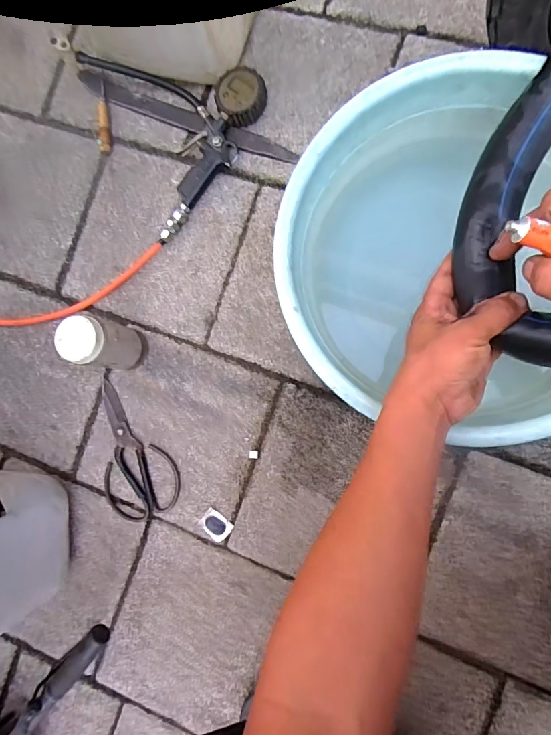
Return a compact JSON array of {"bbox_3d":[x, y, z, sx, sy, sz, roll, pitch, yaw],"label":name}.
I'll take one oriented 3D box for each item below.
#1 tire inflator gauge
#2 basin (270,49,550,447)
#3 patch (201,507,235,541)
[{"bbox_3d":[-0.133,-0.365,0.591,0.221,0.060,0.295,-27,83,6],"label":"tire inflator gauge"},{"bbox_3d":[0.185,-0.117,0.468,0.343,0.178,0.355,0,86,8],"label":"basin"},{"bbox_3d":[-0.083,0.221,0.590,0.042,0.004,0.035,34,88,-1],"label":"patch"}]

